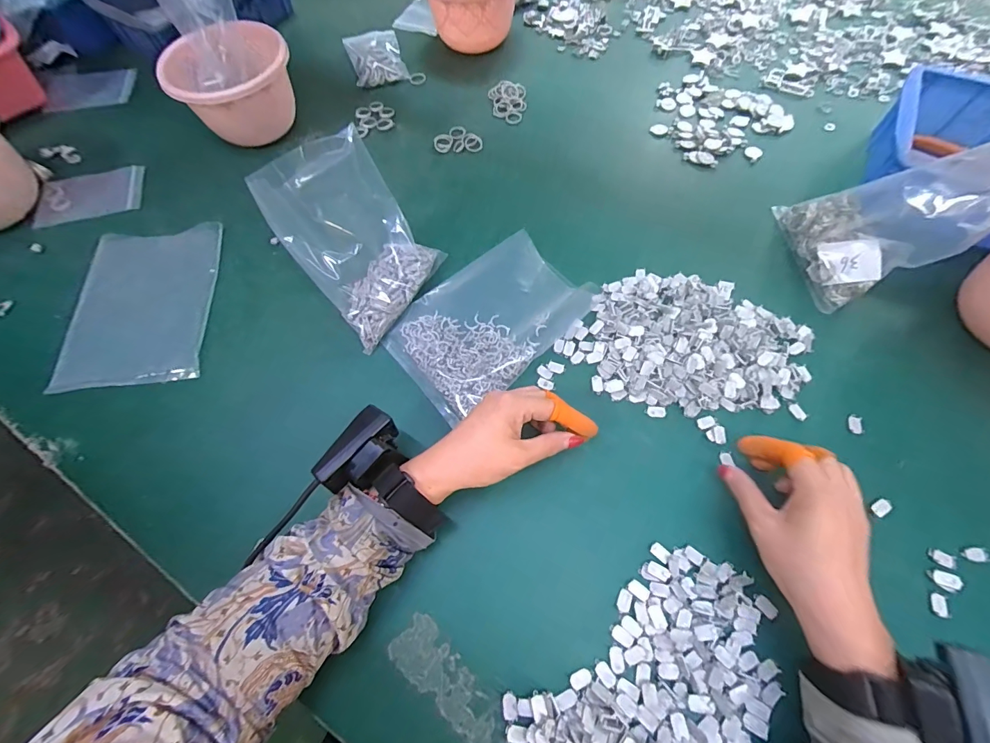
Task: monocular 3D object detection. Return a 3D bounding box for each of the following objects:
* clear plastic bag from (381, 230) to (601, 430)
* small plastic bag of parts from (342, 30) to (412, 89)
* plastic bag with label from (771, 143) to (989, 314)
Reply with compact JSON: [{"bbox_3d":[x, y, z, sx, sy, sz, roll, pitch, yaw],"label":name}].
[{"bbox_3d":[-0.007,-0.056,0.427,0.197,0.014,0.131,-41,70,-18],"label":"clear plastic bag"},{"bbox_3d":[-0.175,-0.461,0.610,0.074,0.021,0.103,-18,66,-6],"label":"small plastic bag of parts"},{"bbox_3d":[0.378,-0.150,0.396,0.106,0.126,0.132,-4,65,0],"label":"plastic bag with label"}]

